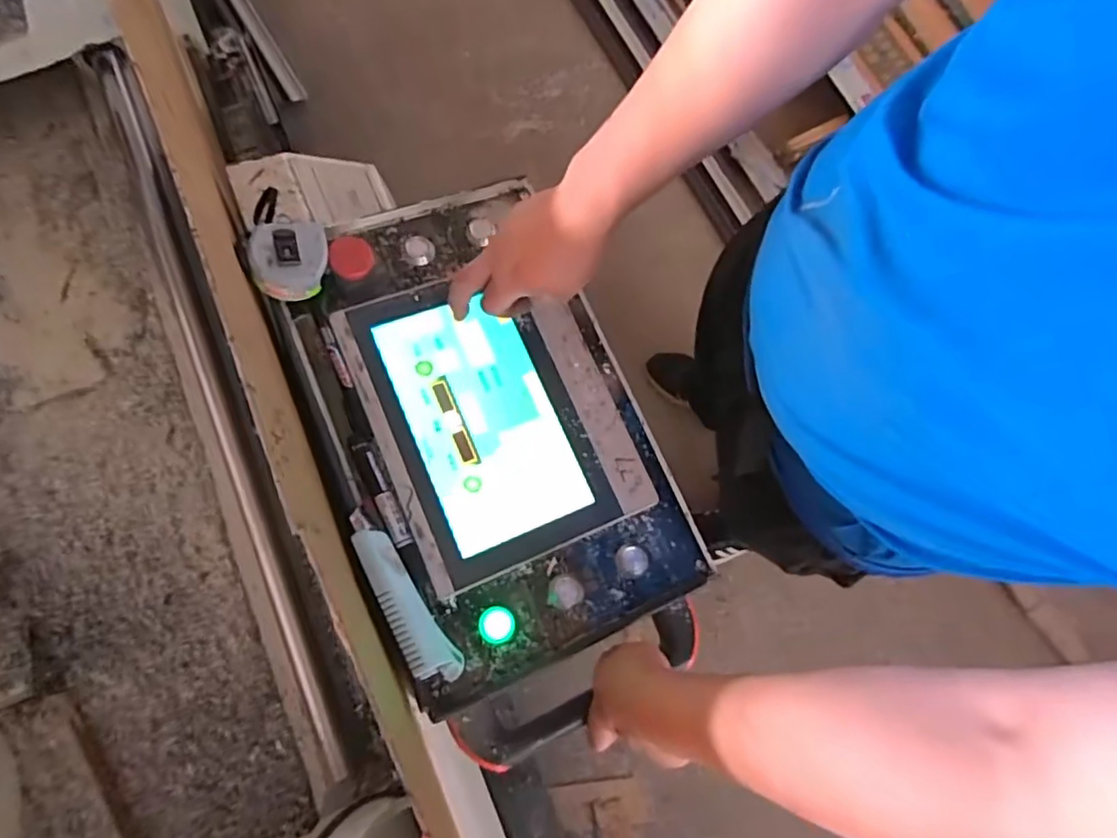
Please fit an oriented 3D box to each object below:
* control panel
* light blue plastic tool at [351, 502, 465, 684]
[{"bbox_3d":[-0.054,0.025,0.575,0.277,0.086,0.498,-20,79,-16],"label":"control panel"},{"bbox_3d":[-0.125,0.140,0.496,0.032,0.023,0.148,-31,78,-5],"label":"light blue plastic tool"}]

